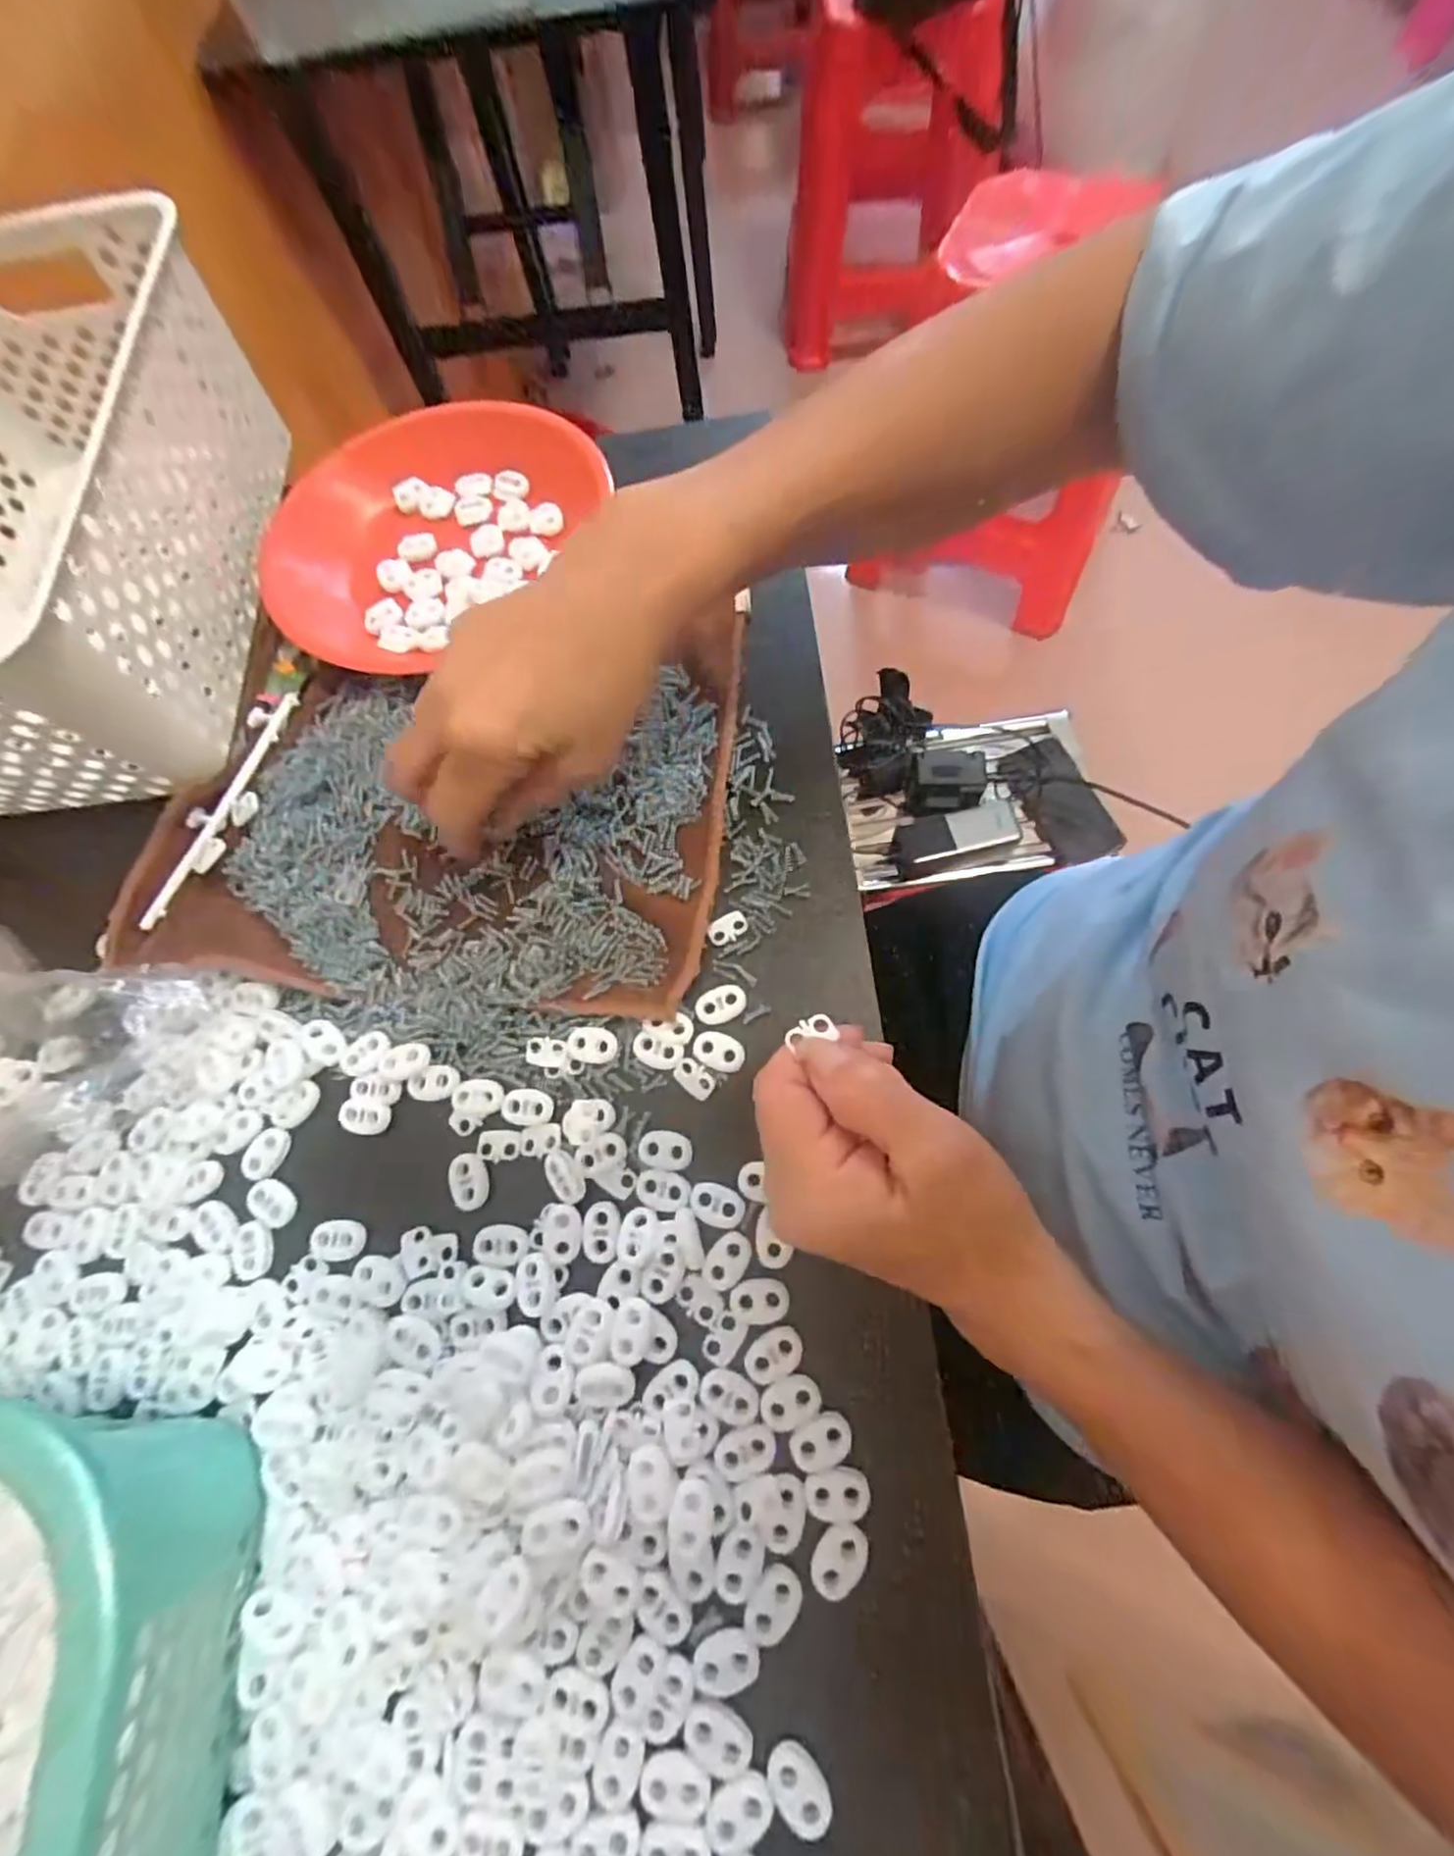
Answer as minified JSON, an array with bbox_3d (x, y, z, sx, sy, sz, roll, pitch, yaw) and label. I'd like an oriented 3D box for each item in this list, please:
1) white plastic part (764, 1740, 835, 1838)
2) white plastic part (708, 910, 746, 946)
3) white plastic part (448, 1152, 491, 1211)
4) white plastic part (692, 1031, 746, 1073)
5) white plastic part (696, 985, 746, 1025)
[{"bbox_3d":[0.022,0.271,0.209,0.015,0.006,0.021,-39,72,-8],"label":"white plastic part"},{"bbox_3d":[0.000,-0.001,0.307,0.019,0.004,0.012,-25,71,-4],"label":"white plastic part"},{"bbox_3d":[-0.108,0.106,0.279,0.015,0.004,0.023,-19,71,-2],"label":"white plastic part"},{"bbox_3d":[-0.004,0.053,0.287,0.023,0.004,0.015,25,75,13],"label":"white plastic part"},{"bbox_3d":[-0.003,0.033,0.294,0.023,0.004,0.015,-21,71,-2],"label":"white plastic part"}]

